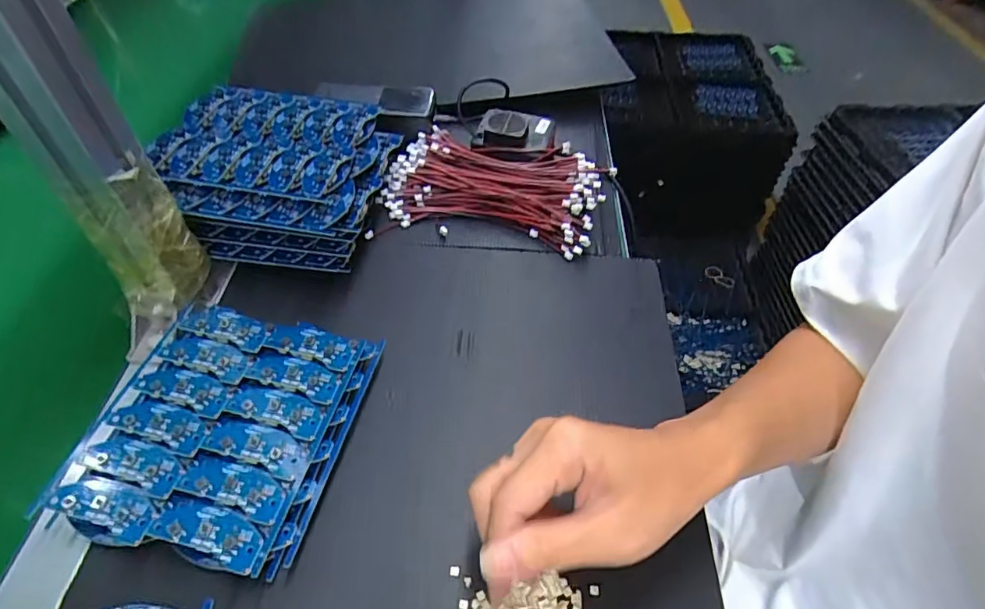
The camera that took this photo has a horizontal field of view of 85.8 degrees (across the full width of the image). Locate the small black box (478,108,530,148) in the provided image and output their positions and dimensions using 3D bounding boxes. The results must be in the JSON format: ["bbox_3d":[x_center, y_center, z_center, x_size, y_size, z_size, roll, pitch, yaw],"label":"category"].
[{"bbox_3d":[0.011,-0.179,0.541,0.048,0.019,0.055,7,49,3],"label":"small black box"}]

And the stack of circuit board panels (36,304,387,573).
[{"bbox_3d":[-0.170,0.079,0.348,0.147,0.031,0.161,11,49,7],"label":"stack of circuit board panels"}]

